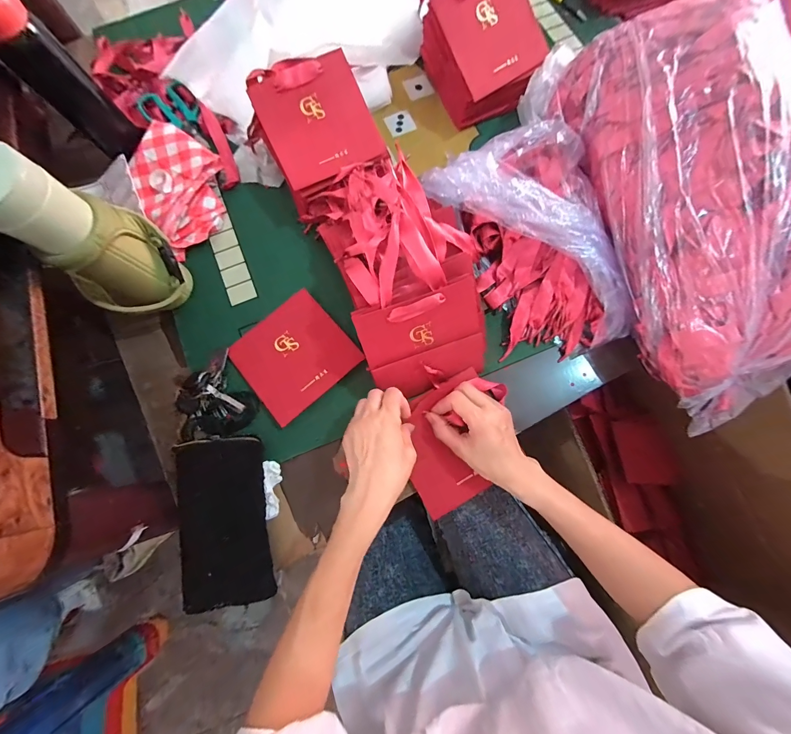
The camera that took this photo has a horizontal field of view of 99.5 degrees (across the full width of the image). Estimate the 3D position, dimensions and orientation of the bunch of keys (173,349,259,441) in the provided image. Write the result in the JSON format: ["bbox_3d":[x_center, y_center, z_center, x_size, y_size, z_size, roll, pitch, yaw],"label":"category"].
[{"bbox_3d":[-0.242,0.043,0.433,0.094,0.028,0.104,-33,77,-7],"label":"bunch of keys"}]

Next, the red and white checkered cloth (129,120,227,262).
[{"bbox_3d":[-0.323,-0.274,0.508,0.121,0.046,0.191,-25,76,-5],"label":"red and white checkered cloth"}]

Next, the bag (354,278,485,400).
[{"bbox_3d":[0.037,-0.025,0.395,0.141,0.125,0.011,-19,31,-4],"label":"bag"}]

